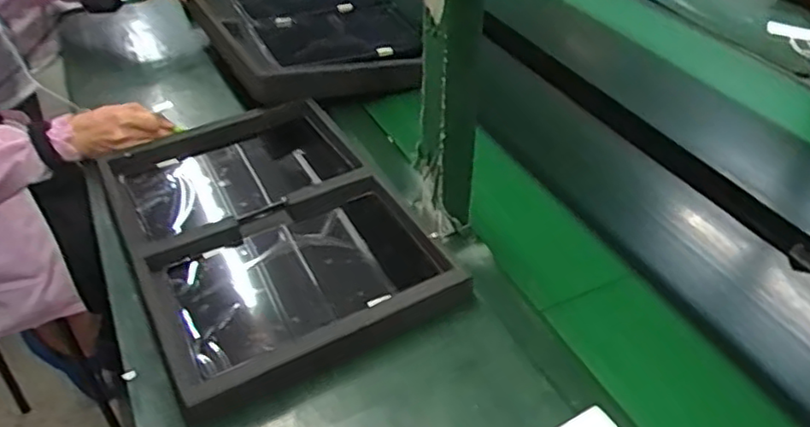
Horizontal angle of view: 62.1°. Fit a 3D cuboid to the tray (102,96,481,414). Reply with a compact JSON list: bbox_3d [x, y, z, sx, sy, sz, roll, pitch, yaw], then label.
[{"bbox_3d":[-0.142,0.019,0.743,0.288,0.073,0.382,-20,43,-21],"label":"tray"}]

